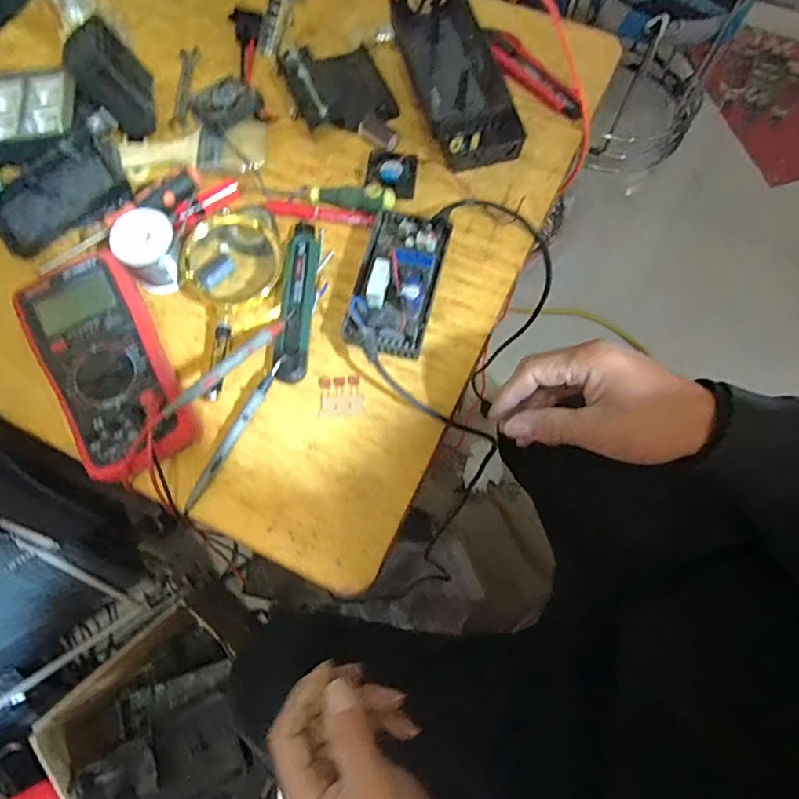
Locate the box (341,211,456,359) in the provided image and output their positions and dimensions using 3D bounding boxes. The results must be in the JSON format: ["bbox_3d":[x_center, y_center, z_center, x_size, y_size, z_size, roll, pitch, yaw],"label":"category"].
[{"bbox_3d":[-0.002,-0.103,0.456,0.068,0.052,0.140,13,72,6],"label":"box"}]

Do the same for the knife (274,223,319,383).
[{"bbox_3d":[-0.092,-0.094,0.475,0.027,0.016,0.159,3,71,2],"label":"knife"}]

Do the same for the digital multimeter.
[{"bbox_3d":[-0.240,-0.024,0.431,0.089,0.055,0.183,-27,72,-8],"label":"digital multimeter"}]

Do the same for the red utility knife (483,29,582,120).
[{"bbox_3d":[0.141,-0.345,0.551,0.037,0.021,0.141,-37,74,-11],"label":"red utility knife"}]

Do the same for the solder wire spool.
[{"bbox_3d":[-0.223,-0.133,0.466,0.052,0.054,0.046,-37,74,-11],"label":"solder wire spool"}]

